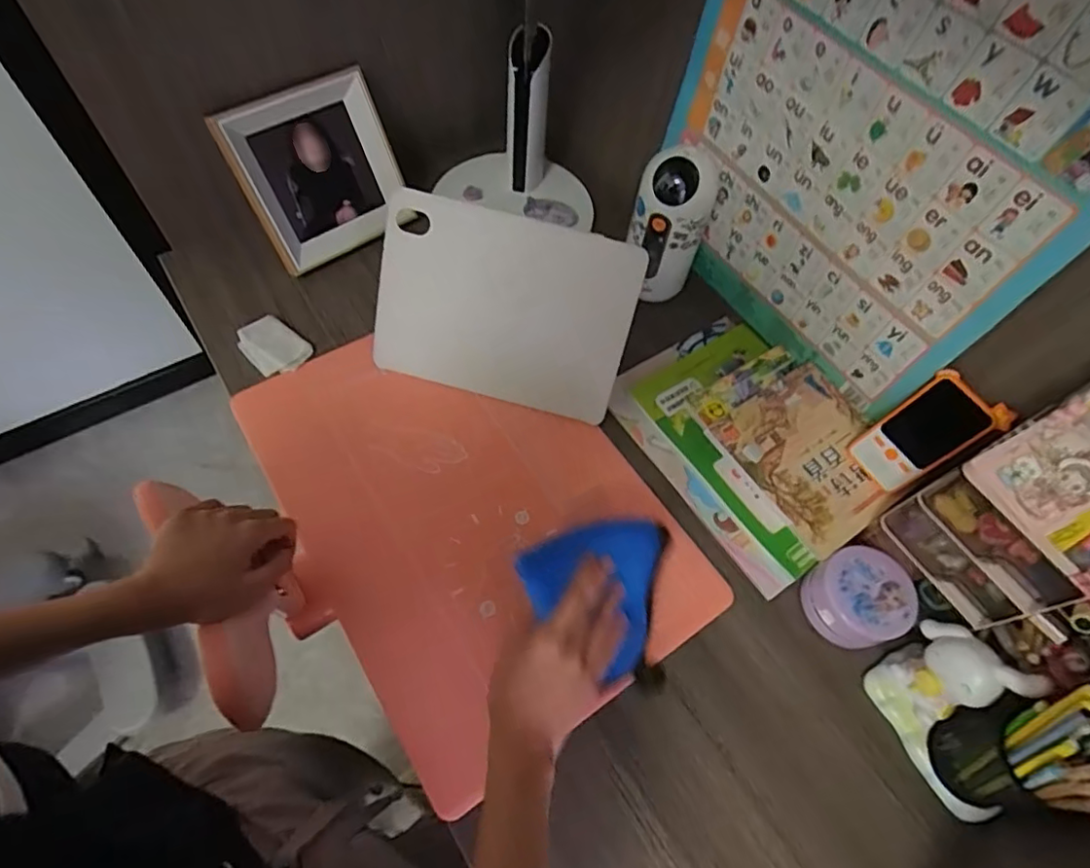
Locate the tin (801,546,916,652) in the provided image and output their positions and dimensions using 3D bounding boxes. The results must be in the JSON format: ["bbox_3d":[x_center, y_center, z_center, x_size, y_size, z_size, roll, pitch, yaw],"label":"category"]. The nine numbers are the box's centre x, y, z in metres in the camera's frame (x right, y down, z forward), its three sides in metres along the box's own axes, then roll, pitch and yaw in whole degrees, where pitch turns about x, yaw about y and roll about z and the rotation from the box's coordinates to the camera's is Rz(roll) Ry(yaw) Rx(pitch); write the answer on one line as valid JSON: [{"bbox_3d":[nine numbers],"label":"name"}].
[{"bbox_3d":[0.290,0.152,0.543,0.084,0.054,0.081,2,61,-4],"label":"tin"}]

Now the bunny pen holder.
[{"bbox_3d":[0.343,0.231,0.473,0.070,0.098,0.136,-20,64,-15],"label":"bunny pen holder"}]

